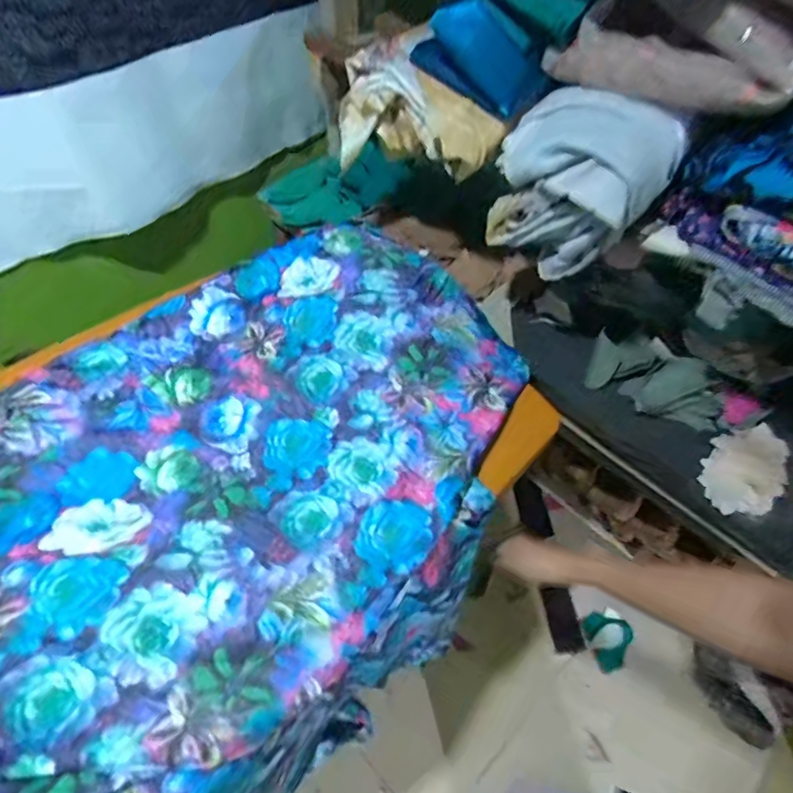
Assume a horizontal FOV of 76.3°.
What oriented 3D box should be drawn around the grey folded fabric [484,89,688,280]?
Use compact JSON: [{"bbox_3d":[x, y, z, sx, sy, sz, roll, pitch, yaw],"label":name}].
[{"bbox_3d":[0.205,-0.244,0.595,0.181,0.175,0.123,35,60,23],"label":"grey folded fabric"}]

